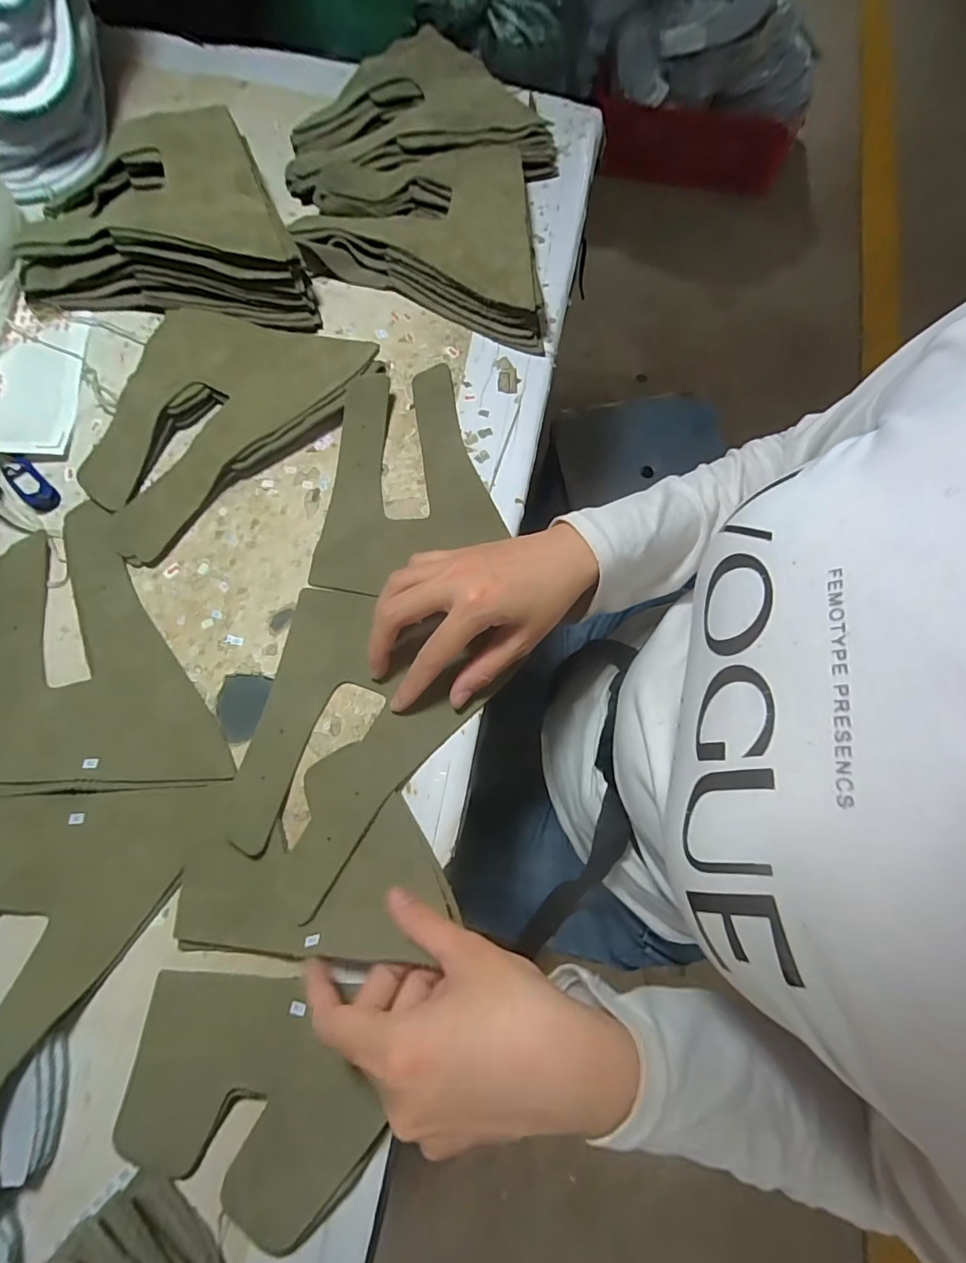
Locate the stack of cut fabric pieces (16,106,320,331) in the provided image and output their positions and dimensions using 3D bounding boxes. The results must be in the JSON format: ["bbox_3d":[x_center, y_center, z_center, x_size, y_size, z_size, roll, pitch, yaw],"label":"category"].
[{"bbox_3d":[-0.235,-0.313,0.389,0.215,0.057,0.151,1,73,-2],"label":"stack of cut fabric pieces"}]

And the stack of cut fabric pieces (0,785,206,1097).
[{"bbox_3d":[-0.234,0.173,0.260,0.141,0.026,0.176,1,73,-1],"label":"stack of cut fabric pieces"}]

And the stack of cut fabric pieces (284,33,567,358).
[{"bbox_3d":[-0.052,-0.372,0.420,0.219,0.038,0.285,5,73,0],"label":"stack of cut fabric pieces"}]

